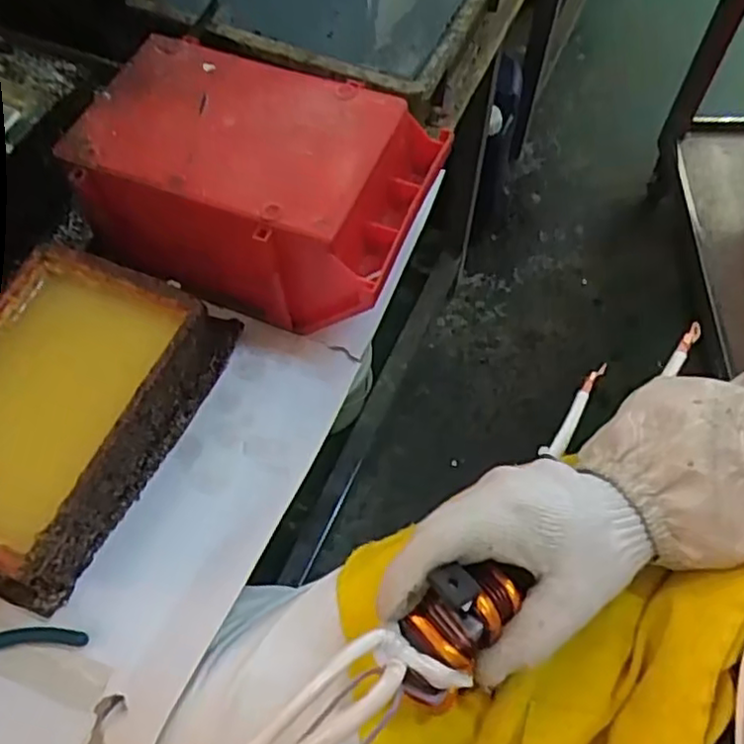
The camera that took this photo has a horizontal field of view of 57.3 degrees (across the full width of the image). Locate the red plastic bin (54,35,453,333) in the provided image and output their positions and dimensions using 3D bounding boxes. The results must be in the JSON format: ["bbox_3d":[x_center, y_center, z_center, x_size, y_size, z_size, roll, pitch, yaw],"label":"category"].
[{"bbox_3d":[-0.080,-0.132,0.503,0.236,0.112,0.152,19,65,11],"label":"red plastic bin"}]

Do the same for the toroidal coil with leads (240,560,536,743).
[{"bbox_3d":[-0.035,0.159,0.275,0.270,0.043,0.045,-29,65,-28],"label":"toroidal coil with leads"}]

